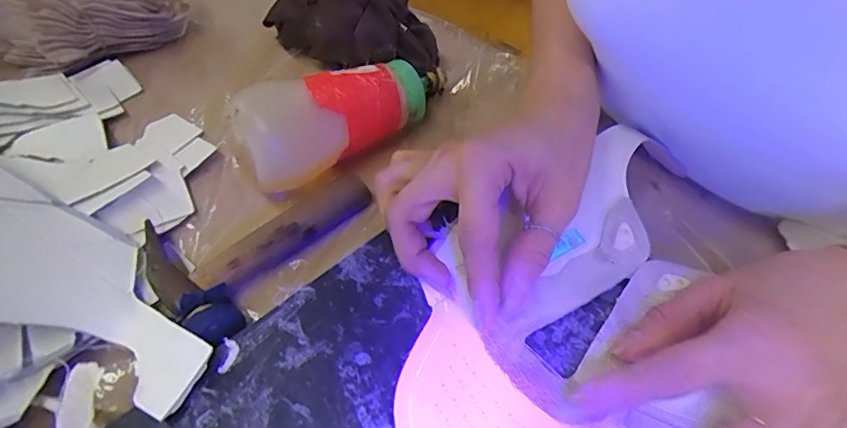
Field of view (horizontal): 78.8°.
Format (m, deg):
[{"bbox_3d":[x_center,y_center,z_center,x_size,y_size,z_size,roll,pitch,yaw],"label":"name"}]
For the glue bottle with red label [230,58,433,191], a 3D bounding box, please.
[{"bbox_3d":[-0.055,-0.066,0.337,0.136,0.055,0.053,-36,61,-25],"label":"glue bottle with red label"}]

